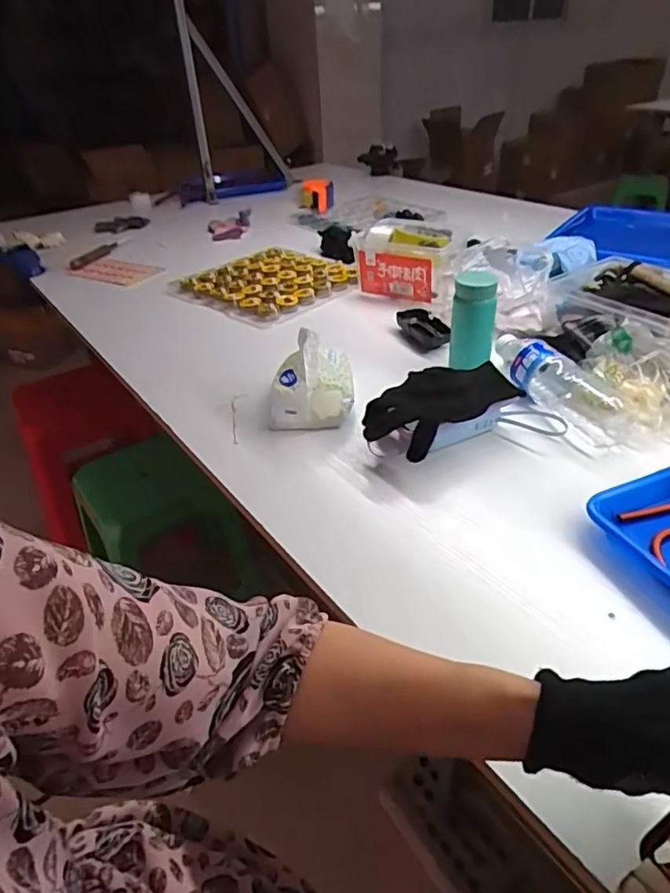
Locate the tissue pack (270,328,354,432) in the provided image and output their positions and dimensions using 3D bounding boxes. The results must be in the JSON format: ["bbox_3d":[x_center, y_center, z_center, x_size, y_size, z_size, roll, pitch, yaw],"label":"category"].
[{"bbox_3d":[-0.032,-0.085,0.709,0.105,0.092,0.110,-4,35,0],"label":"tissue pack"}]

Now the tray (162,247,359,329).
[{"bbox_3d":[-0.114,-0.321,1.089,0.264,0.032,0.294,28,46,34],"label":"tray"}]

